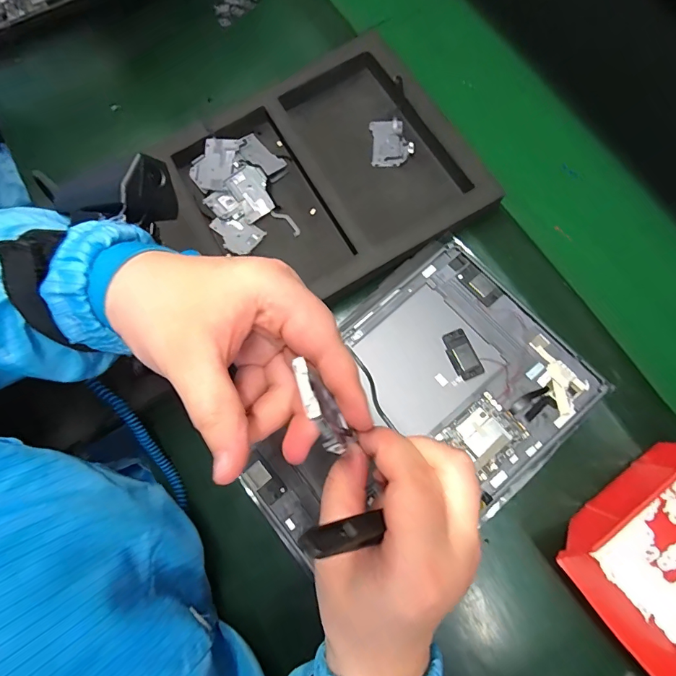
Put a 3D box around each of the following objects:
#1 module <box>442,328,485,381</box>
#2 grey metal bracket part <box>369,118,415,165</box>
[{"bbox_3d":[0.099,0.013,0.327,0.021,0.004,0.040,-24,77,-5],"label":"module"},{"bbox_3d":[0.052,-0.187,0.394,0.039,0.008,0.047,-1,76,1],"label":"grey metal bracket part"}]

